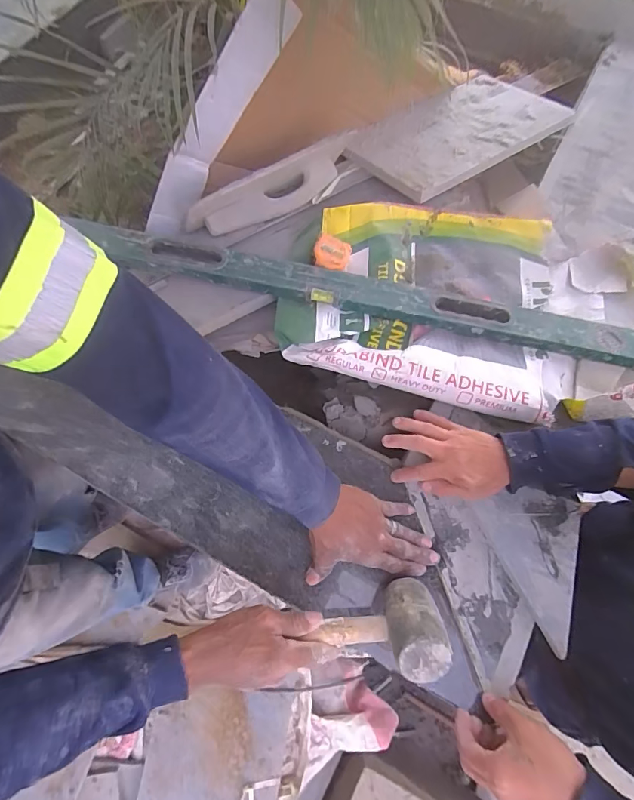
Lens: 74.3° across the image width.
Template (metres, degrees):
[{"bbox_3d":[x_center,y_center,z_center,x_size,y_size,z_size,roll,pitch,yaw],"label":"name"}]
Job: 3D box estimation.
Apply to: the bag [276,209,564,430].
[{"bbox_3d":[0.177,-0.174,0.665,0.449,0.051,0.359,14,69,5],"label":"bag"}]

